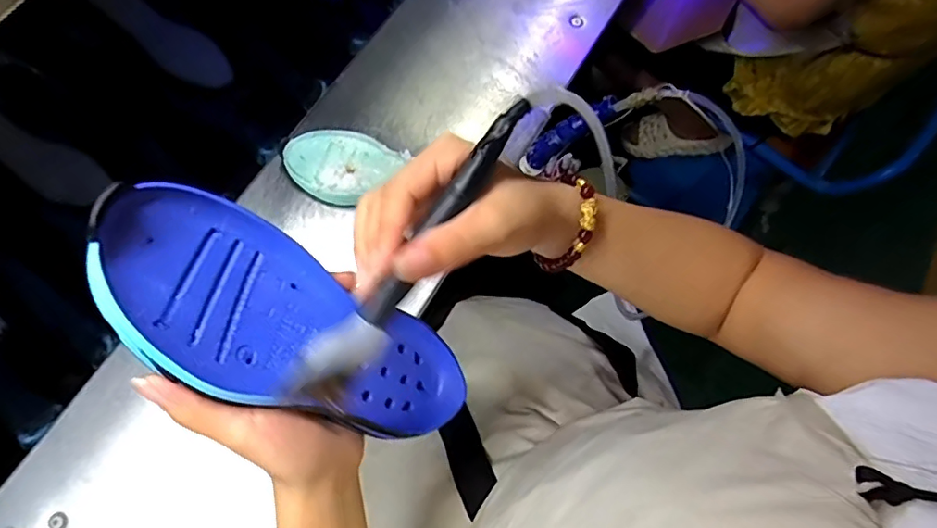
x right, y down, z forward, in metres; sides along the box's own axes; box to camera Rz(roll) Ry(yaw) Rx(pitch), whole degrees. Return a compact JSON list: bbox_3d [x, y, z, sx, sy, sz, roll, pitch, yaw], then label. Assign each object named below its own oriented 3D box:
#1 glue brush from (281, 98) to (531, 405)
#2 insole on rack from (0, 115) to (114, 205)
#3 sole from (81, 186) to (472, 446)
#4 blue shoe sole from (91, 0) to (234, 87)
[{"bbox_3d":[-0.022,-0.007,0.242,0.021,0.026,0.165,36,86,10],"label":"glue brush"},{"bbox_3d":[-0.495,-0.127,0.590,0.179,0.014,0.057,33,74,-8],"label":"insole on rack"},{"bbox_3d":[-0.087,0.036,0.280,0.206,0.024,0.079,37,70,-33],"label":"sole"},{"bbox_3d":[-0.379,-0.285,0.643,0.191,0.025,0.060,38,75,-6],"label":"blue shoe sole"}]

